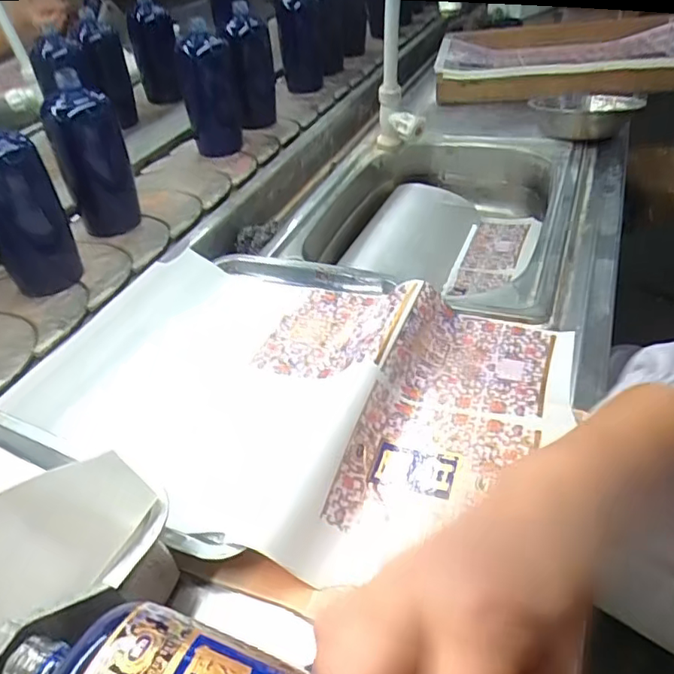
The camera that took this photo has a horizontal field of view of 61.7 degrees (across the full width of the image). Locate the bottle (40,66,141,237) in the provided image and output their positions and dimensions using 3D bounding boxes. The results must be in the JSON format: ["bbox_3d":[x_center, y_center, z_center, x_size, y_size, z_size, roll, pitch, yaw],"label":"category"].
[{"bbox_3d":[-0.308,-0.229,0.713,0.060,0.173,0.074,21,47,27],"label":"bottle"}]

